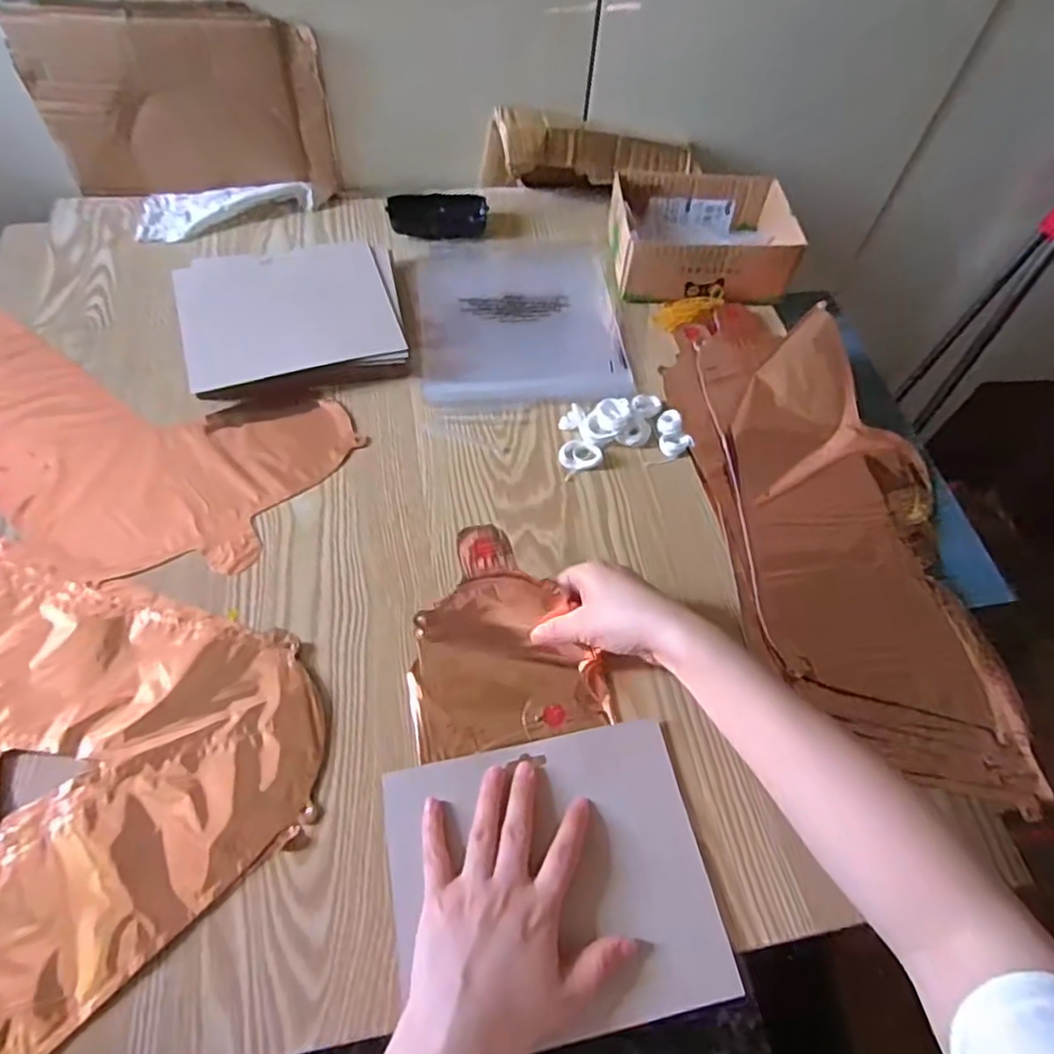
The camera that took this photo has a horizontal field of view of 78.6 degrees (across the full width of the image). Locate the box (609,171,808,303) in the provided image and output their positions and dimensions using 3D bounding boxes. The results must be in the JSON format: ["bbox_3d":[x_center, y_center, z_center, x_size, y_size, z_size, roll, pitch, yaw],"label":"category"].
[{"bbox_3d":[0.183,-0.308,0.691,0.176,0.067,0.139,-2,59,-6],"label":"box"}]

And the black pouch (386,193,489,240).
[{"bbox_3d":[-0.098,-0.350,0.723,0.108,0.029,0.035,-12,60,-12],"label":"black pouch"}]

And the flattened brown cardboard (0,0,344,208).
[{"bbox_3d":[-0.348,-0.428,0.659,0.277,0.171,0.026,-5,59,-8],"label":"flattened brown cardboard"}]

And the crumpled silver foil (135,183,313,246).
[{"bbox_3d":[-0.326,-0.347,0.698,0.179,0.022,0.082,-6,59,-8],"label":"crumpled silver foil"}]

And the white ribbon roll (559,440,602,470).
[{"bbox_3d":[0.047,-0.064,0.572,0.038,0.008,0.027,1,59,-4],"label":"white ribbon roll"}]

